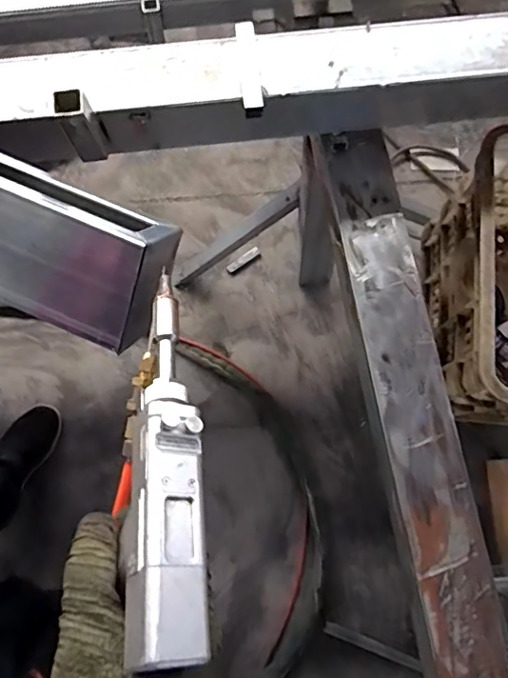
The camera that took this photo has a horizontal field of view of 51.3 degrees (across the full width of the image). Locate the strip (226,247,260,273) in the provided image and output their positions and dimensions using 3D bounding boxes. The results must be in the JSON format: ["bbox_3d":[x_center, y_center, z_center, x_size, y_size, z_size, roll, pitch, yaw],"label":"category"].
[{"bbox_3d":[-0.028,-0.198,1.325,0.092,0.009,0.023,-34,79,-7],"label":"strip"}]

